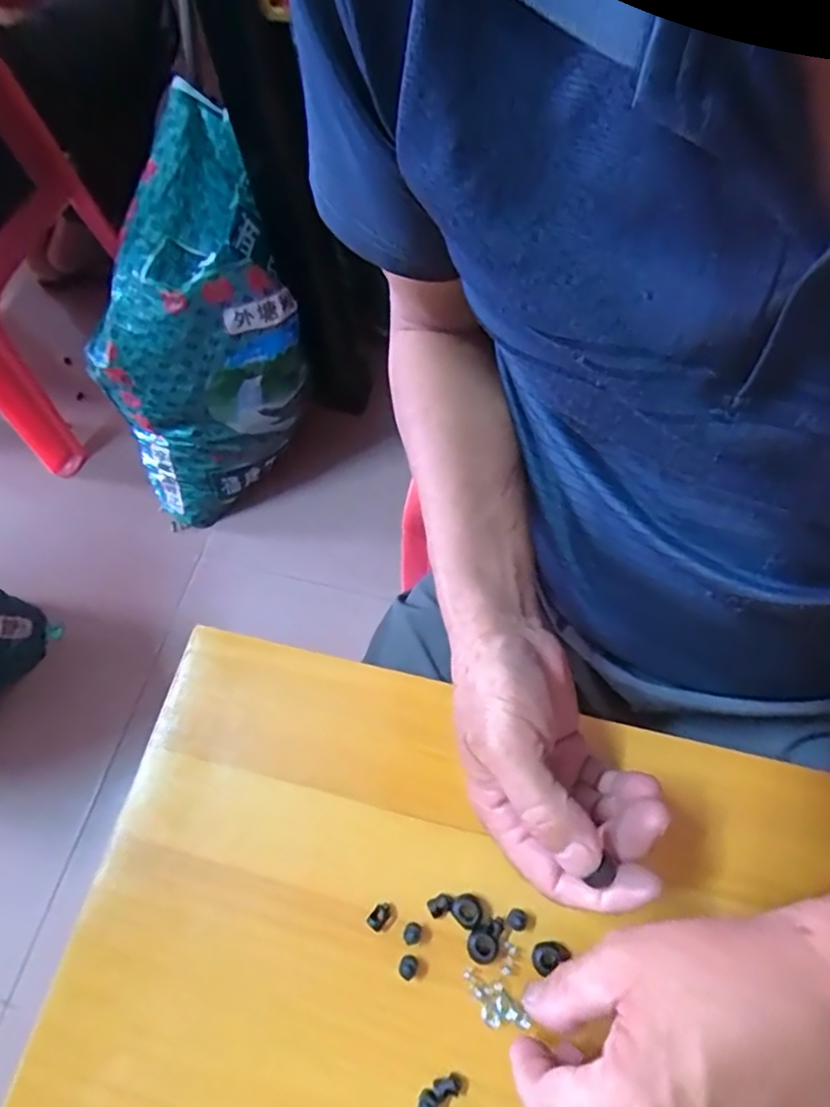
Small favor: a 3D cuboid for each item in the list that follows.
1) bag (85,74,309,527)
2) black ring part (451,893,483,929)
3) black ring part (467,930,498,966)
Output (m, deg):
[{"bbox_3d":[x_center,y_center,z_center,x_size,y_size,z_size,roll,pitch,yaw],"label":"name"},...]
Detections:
[{"bbox_3d":[-0.270,-0.265,0.828,0.233,0.539,0.189,13,29,8],"label":"bag"},{"bbox_3d":[0.027,0.181,0.312,0.014,0.010,0.015,-1,67,3],"label":"black ring part"},{"bbox_3d":[0.033,0.195,0.304,0.014,0.007,0.014,-1,67,3],"label":"black ring part"}]

